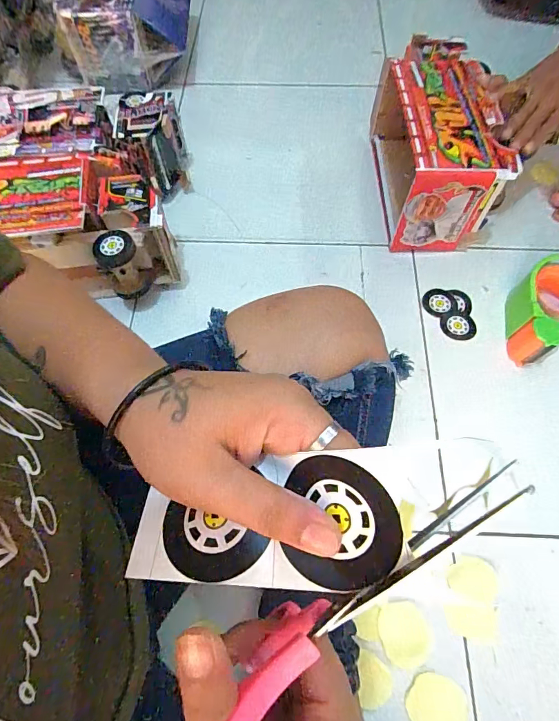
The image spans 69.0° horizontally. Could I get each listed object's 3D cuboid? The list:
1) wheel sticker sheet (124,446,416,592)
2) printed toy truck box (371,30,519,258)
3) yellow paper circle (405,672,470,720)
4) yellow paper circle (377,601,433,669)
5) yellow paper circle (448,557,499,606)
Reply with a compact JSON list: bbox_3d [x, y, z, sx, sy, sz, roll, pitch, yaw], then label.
[{"bbox_3d":[-0.006,0.062,0.158,0.113,0.011,0.047,-7,76,16],"label":"wheel sticker sheet"},{"bbox_3d":[0.231,-0.338,0.630,0.133,0.142,0.323,-1,63,-1],"label":"printed toy truck box"},{"bbox_3d":[0.149,0.322,0.379,0.054,0.004,0.049,30,67,14],"label":"yellow paper circle"},{"bbox_3d":[0.125,0.268,0.401,0.051,0.004,0.053,0,63,0],"label":"yellow paper circle"},{"bbox_3d":[0.202,0.228,0.422,0.048,0.004,0.041,16,64,8],"label":"yellow paper circle"}]

